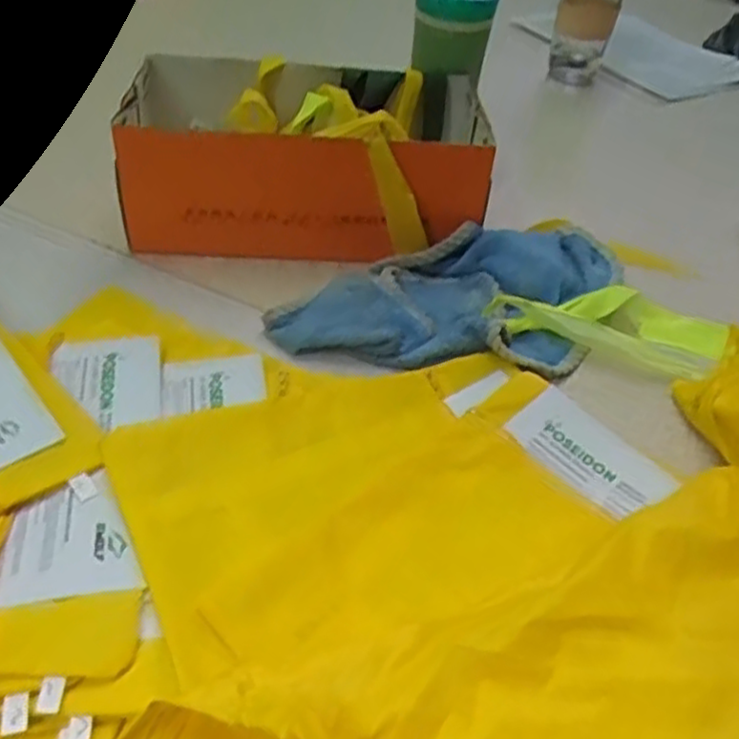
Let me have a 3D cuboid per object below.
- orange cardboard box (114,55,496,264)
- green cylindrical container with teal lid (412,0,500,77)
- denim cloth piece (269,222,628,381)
[{"bbox_3d":[-0.056,-0.184,0.644,0.293,0.104,0.147,4,41,-5],"label":"orange cardboard box"},{"bbox_3d":[0.074,-0.305,0.665,0.068,0.073,0.074,6,41,-2],"label":"green cylindrical container with teal lid"},{"bbox_3d":[0.081,-0.055,0.573,0.307,0.034,0.138,-10,44,-20],"label":"denim cloth piece"}]

